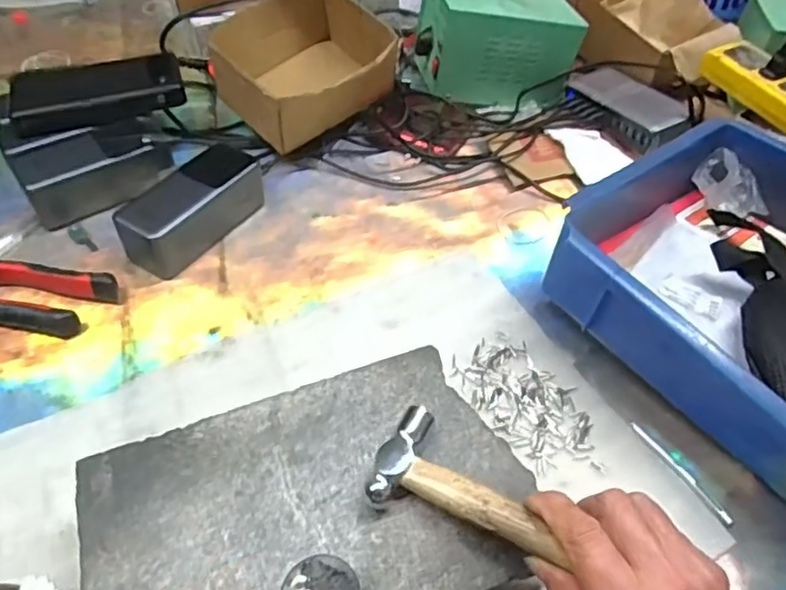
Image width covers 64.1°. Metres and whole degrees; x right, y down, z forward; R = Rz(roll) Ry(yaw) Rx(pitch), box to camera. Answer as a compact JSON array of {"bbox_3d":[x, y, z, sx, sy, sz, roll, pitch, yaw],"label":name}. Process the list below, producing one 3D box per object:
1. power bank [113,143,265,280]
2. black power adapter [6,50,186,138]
[{"bbox_3d":[-0.174,-0.076,0.554,0.062,0.046,0.130,29,55,21],"label":"power bank"},{"bbox_3d":[-0.284,-0.195,0.609,0.154,0.030,0.070,-13,51,-12],"label":"black power adapter"}]

